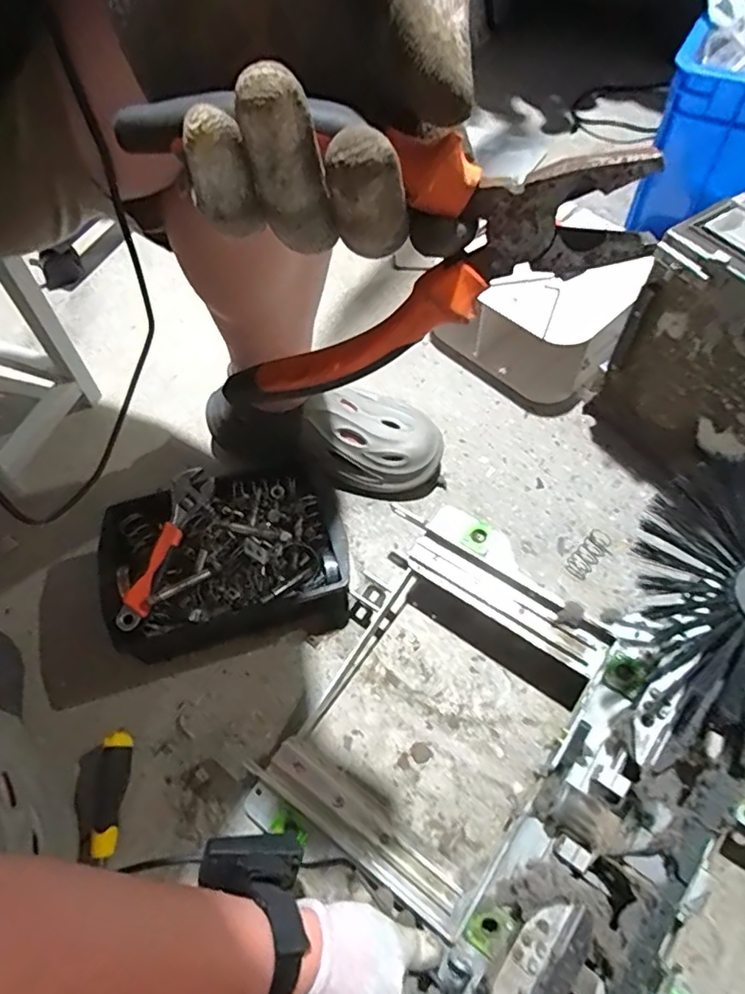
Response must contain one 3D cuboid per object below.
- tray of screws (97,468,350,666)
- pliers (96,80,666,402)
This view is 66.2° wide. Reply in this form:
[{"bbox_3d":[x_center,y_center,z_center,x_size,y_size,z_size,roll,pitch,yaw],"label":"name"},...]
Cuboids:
[{"bbox_3d":[-0.161,0.063,0.638,0.257,0.086,0.191,-10,59,-4],"label":"tray of screws"},{"bbox_3d":[0.000,-0.064,0.181,0.146,0.087,0.029,9,59,7],"label":"pliers"}]

